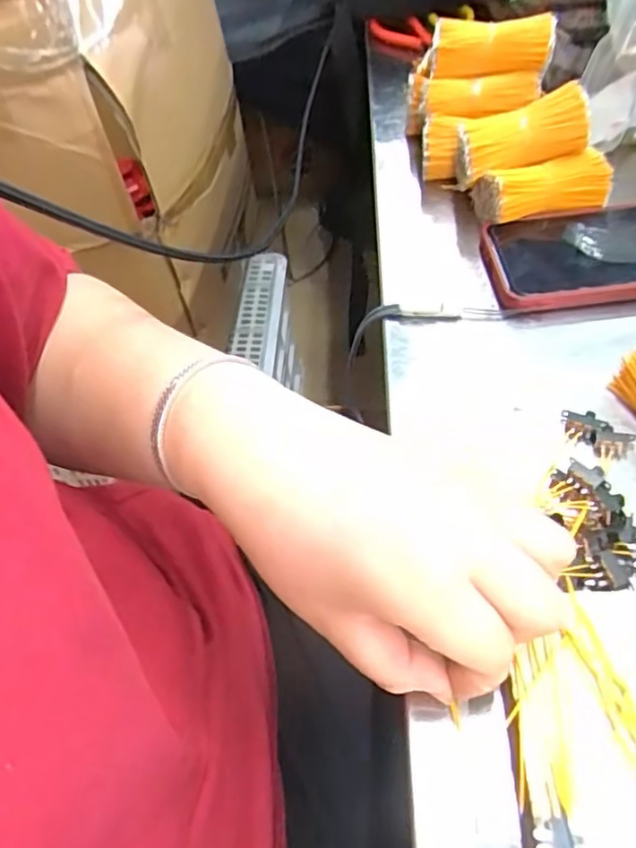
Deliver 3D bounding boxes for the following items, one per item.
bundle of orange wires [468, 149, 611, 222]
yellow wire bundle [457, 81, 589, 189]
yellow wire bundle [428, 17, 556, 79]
[{"bbox_3d":[0.152,-0.155,0.423,0.085,0.035,0.038,-7,54,0],"label":"bundle of orange wires"},{"bbox_3d":[0.134,-0.192,0.420,0.085,0.032,0.035,-19,53,9],"label":"yellow wire bundle"},{"bbox_3d":[0.126,-0.273,0.456,0.084,0.027,0.032,1,54,6],"label":"yellow wire bundle"}]

